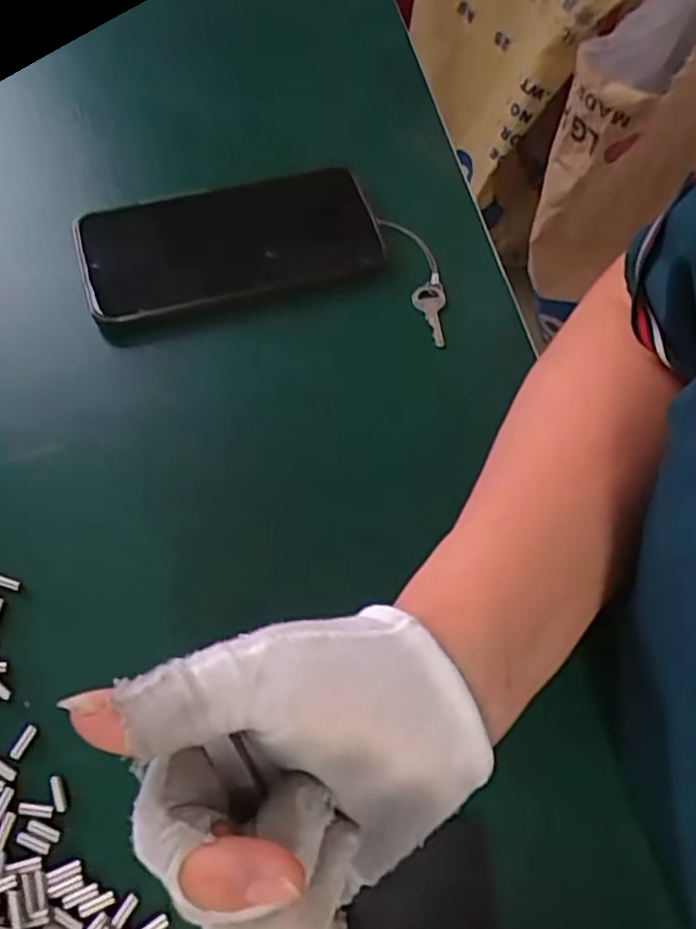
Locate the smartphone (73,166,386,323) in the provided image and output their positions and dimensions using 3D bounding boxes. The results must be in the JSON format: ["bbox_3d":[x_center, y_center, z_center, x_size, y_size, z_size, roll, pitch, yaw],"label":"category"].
[{"bbox_3d":[-0.065,-0.122,0.393,0.155,0.015,0.069,-15,79,-7],"label":"smartphone"}]

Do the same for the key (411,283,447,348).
[{"bbox_3d":[0.045,-0.080,0.387,0.017,0.005,0.036,-6,70,4],"label":"key"}]

